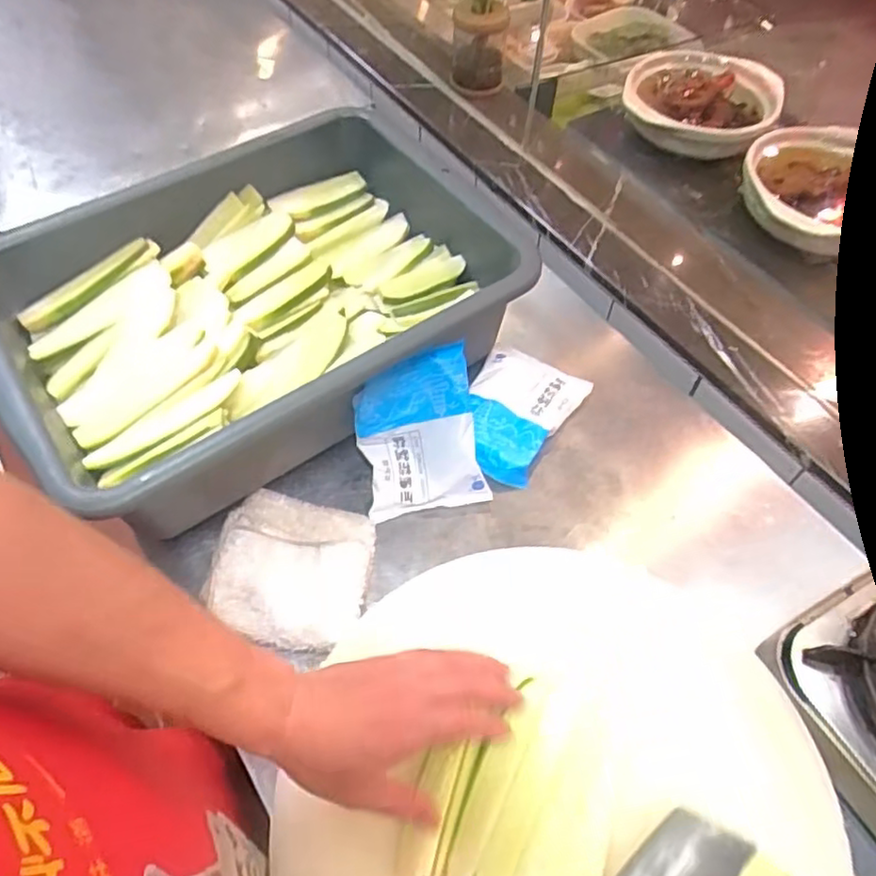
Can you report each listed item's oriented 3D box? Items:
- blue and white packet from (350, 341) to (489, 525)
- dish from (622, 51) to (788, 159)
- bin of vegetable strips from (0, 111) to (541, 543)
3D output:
[{"bbox_3d":[-0.020,-0.003,0.677,0.117,0.023,0.157,-10,96,-2],"label":"blue and white packet"},{"bbox_3d":[0.430,-0.548,1.100,0.237,0.085,0.219,1,56,-2],"label":"dish"},{"bbox_3d":[-0.195,-0.151,0.730,0.510,0.120,0.383,-31,63,-21],"label":"bin of vegetable strips"}]

